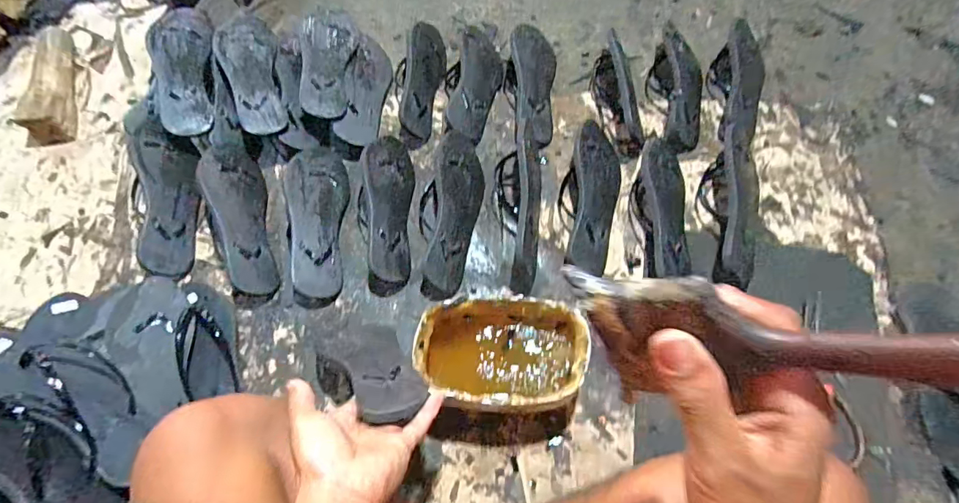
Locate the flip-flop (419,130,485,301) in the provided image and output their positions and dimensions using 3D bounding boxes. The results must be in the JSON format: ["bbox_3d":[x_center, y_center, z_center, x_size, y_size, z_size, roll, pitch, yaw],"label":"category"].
[{"bbox_3d":[-0.049,-0.052,0.695,0.055,0.086,0.243,-8,69,47],"label":"flip-flop"}]

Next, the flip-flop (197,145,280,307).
[{"bbox_3d":[-0.346,-0.044,0.680,0.042,0.091,0.246,-32,64,32],"label":"flip-flop"}]

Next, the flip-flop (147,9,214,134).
[{"bbox_3d":[-0.456,-0.283,0.742,0.084,0.025,0.237,-5,72,-21],"label":"flip-flop"}]

